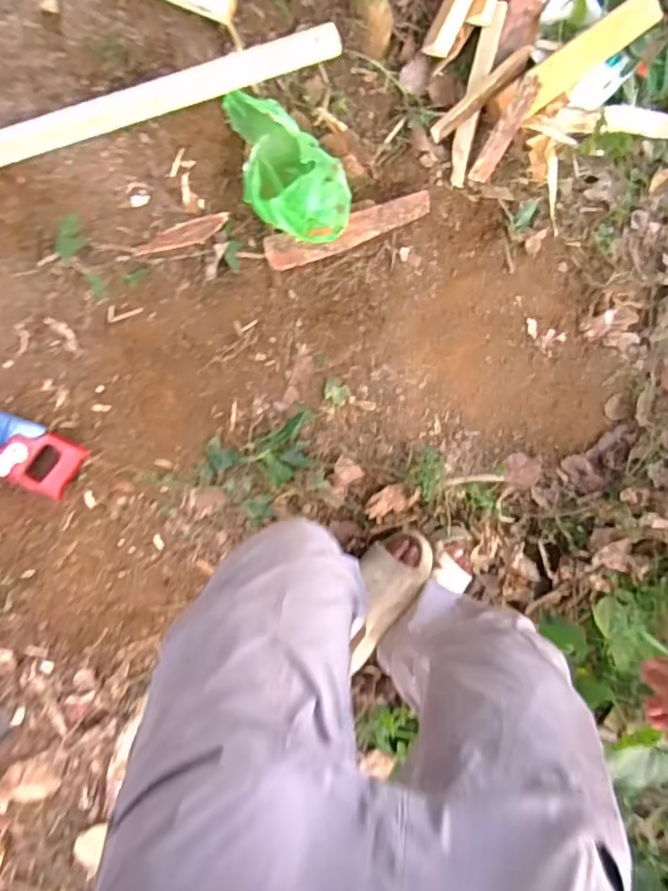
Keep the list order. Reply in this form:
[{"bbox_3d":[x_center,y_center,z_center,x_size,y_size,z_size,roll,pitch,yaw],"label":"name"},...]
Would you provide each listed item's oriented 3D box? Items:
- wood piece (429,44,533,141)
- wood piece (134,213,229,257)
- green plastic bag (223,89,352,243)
[{"bbox_3d":[0.241,-0.568,0.988,0.029,0.031,0.256,46,76,-5],"label":"wood piece"},{"bbox_3d":[-0.233,-0.322,0.946,0.151,0.016,0.035,-27,96,-15],"label":"wood piece"},{"bbox_3d":[-0.081,-0.423,0.963,0.256,0.099,0.136,45,98,-1],"label":"green plastic bag"}]

